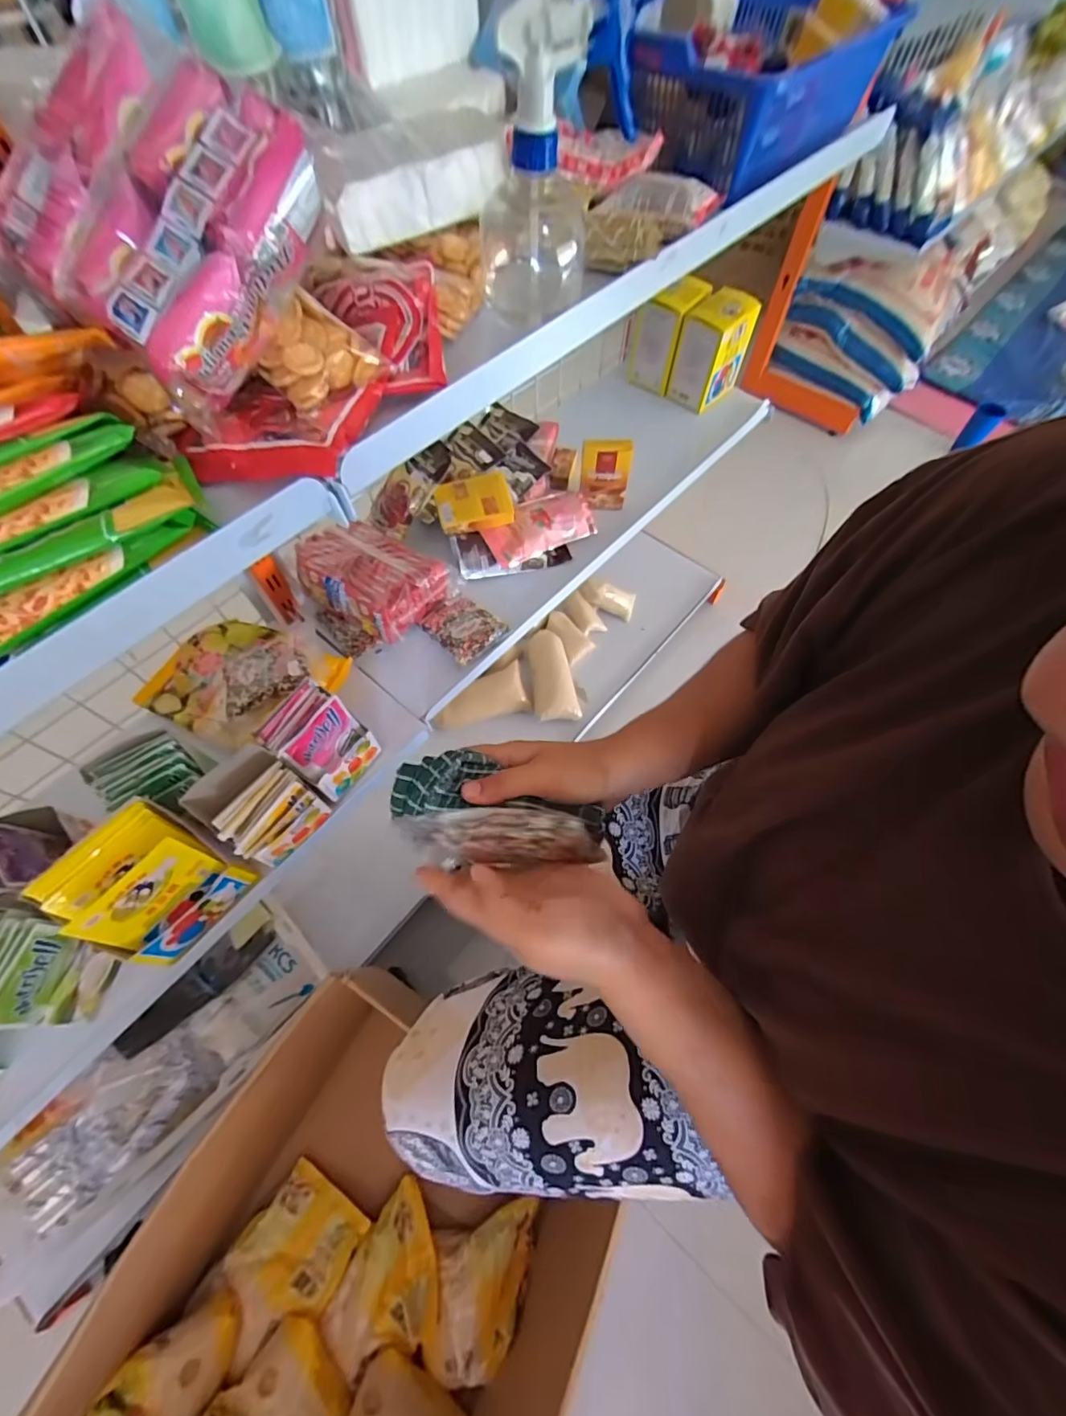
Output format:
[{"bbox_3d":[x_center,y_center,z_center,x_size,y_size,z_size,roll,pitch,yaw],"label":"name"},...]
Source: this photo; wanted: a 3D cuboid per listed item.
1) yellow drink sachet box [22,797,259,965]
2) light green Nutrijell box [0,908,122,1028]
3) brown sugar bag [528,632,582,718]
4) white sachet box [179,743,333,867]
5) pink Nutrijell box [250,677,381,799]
[{"bbox_3d":[-0.350,0.164,0.481,0.083,0.119,0.114,34,67,16],"label":"yellow drink sachet box"},{"bbox_3d":[-0.442,0.228,0.456,0.082,0.097,0.081,10,63,4],"label":"light green Nutrijell box"},{"bbox_3d":[0.041,-0.069,1.134,0.092,0.036,0.212,-6,63,-4],"label":"brown sugar bag"},{"bbox_3d":[-0.277,0.098,0.529,0.092,0.081,0.083,32,66,15],"label":"white sachet box"},{"bbox_3d":[-0.230,0.041,0.574,0.075,0.111,0.080,31,66,14],"label":"pink Nutrijell box"}]

